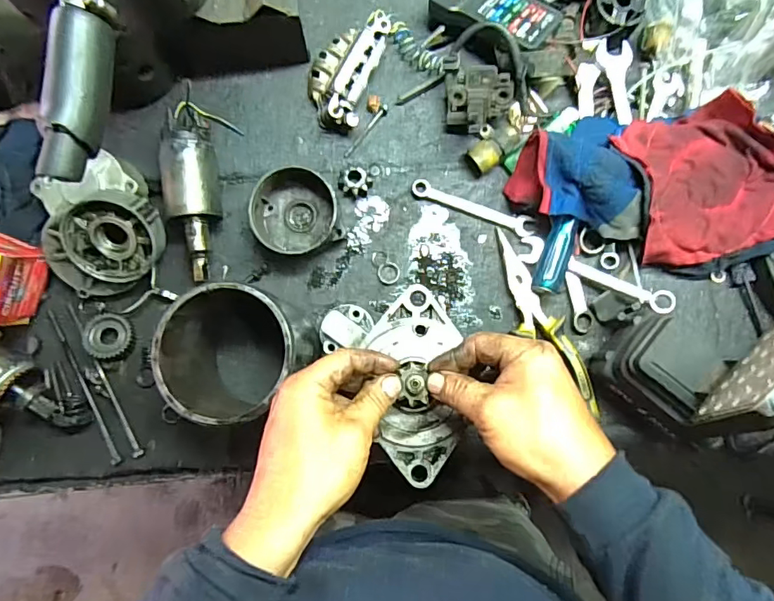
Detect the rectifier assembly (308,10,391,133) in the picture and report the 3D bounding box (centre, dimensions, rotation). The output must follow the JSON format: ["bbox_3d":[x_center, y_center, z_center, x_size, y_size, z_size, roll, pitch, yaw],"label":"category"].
[{"bbox_3d":[-0.041,-0.234,0.491,0.061,0.033,0.123,20,83,2],"label":"rectifier assembly"}]

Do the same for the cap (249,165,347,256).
[{"bbox_3d":[-0.090,-0.087,0.469,0.078,0.047,0.082,0,83,-1],"label":"cap"}]

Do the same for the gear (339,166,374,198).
[{"bbox_3d":[-0.032,-0.117,0.486,0.030,0.018,0.027,29,83,3],"label":"gear"}]

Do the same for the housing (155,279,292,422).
[{"bbox_3d":[-0.128,0.044,0.424,0.103,0.113,0.103,0,83,-1],"label":"housing"}]

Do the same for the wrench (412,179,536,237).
[{"bbox_3d":[0.085,-0.091,0.489,0.123,0.011,0.020,18,83,1],"label":"wrench"}]

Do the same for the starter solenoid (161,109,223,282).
[{"bbox_3d":[-0.184,-0.096,0.467,0.048,0.048,0.150,-8,83,-2],"label":"starter solenoid"}]

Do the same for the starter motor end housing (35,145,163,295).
[{"bbox_3d":[-0.269,-0.069,0.458,0.110,0.060,0.113,0,83,-1],"label":"starter motor end housing"}]

